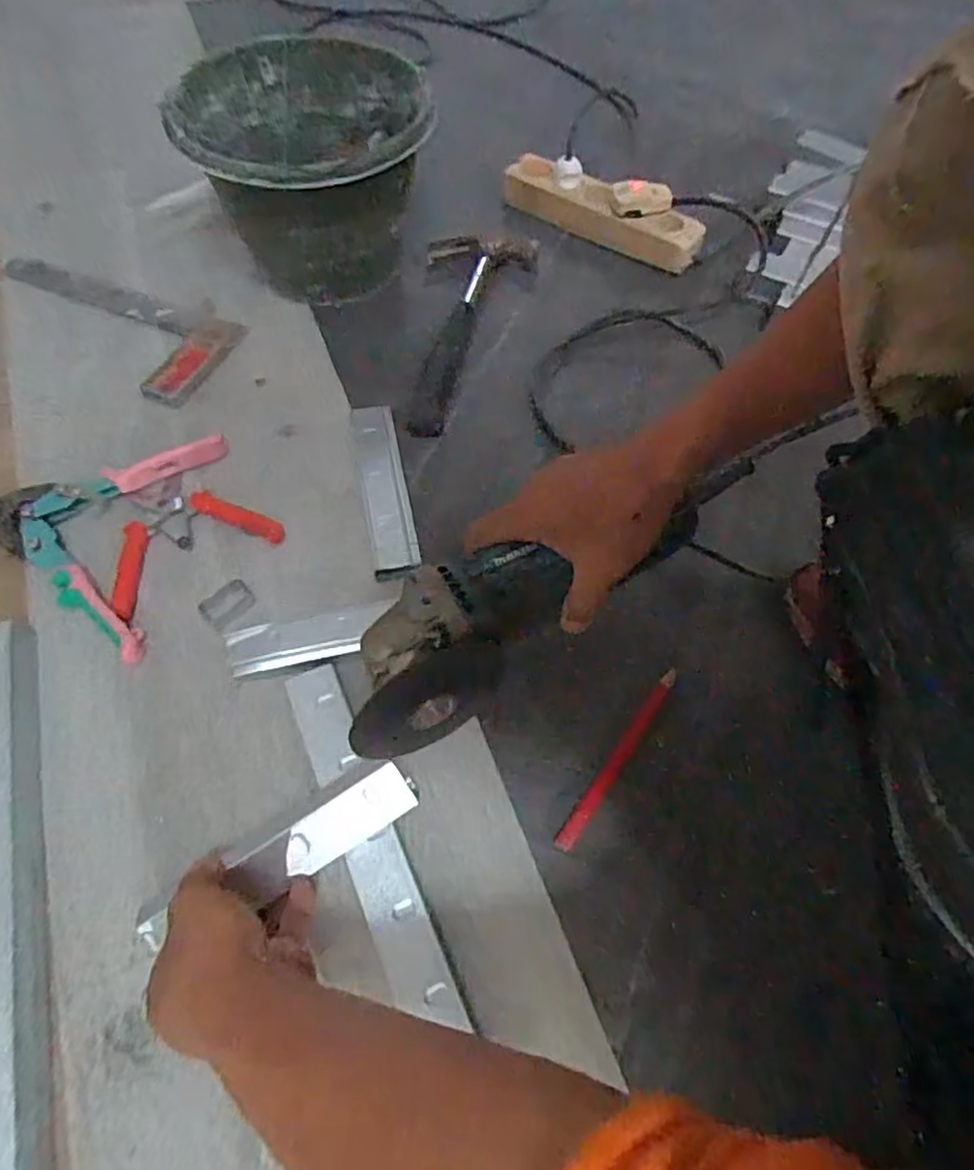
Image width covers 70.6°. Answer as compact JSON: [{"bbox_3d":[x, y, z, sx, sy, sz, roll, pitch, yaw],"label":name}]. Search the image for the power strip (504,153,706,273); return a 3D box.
[{"bbox_3d":[0.132,-0.441,0.801,0.248,0.050,0.067,29,63,13],"label":"power strip"}]

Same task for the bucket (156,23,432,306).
[{"bbox_3d":[-0.172,-0.402,0.697,0.221,0.167,0.213,1,61,-2],"label":"bucket"}]

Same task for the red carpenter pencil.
[{"bbox_3d":[0.098,0.126,0.504,0.013,0.012,0.160,34,65,15],"label":"red carpenter pencil"}]

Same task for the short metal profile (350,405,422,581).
[{"bbox_3d":[-0.090,-0.086,0.605,0.038,0.017,0.176,-9,62,-8],"label":"short metal profile"}]

